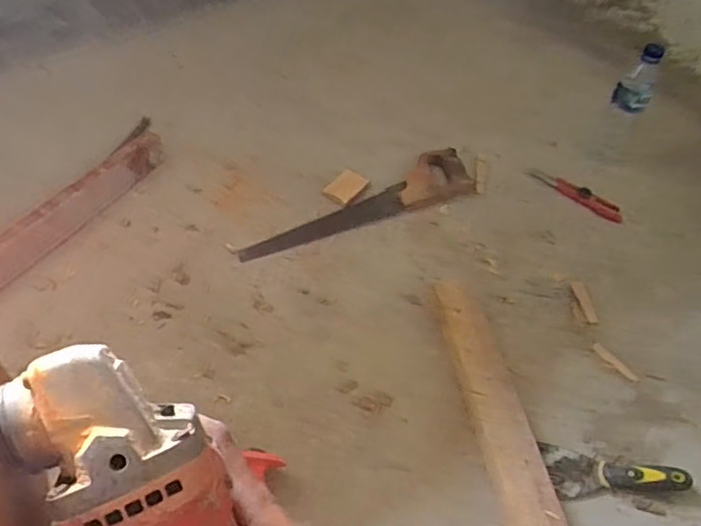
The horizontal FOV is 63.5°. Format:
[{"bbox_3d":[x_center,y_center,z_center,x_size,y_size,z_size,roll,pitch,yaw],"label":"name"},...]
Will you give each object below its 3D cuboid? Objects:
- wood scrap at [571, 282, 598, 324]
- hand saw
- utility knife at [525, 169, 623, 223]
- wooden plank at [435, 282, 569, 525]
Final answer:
[{"bbox_3d":[0.364,0.061,0.879,0.019,0.006,0.074,-5,54,-8],"label":"wood scrap"},{"bbox_3d":[0.015,-0.113,0.961,0.441,0.046,0.102,-17,54,-18],"label":"hand saw"},{"bbox_3d":[0.402,-0.126,1.018,0.179,0.017,0.039,31,57,17],"label":"utility knife"},{"bbox_3d":[0.191,0.188,0.728,0.076,0.020,0.412,-11,51,-2],"label":"wooden plank"}]

